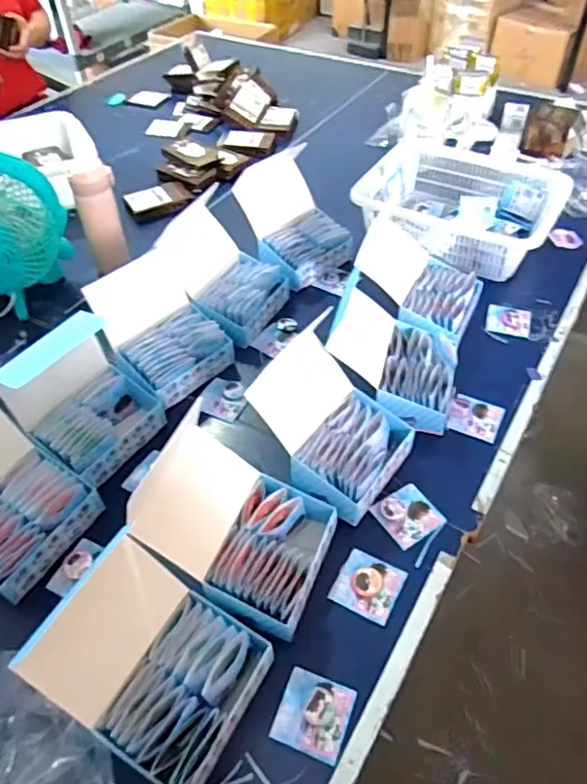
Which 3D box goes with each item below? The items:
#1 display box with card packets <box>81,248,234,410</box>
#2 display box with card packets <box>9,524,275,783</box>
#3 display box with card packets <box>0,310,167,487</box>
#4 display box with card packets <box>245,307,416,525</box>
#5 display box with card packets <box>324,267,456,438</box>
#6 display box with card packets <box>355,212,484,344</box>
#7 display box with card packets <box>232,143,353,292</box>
[{"bbox_3d":[-0.193,-0.093,0.841,0.152,0.146,0.161,34,58,27],"label":"display box with card packets"},{"bbox_3d":[-0.132,0.253,0.536,0.178,0.119,0.146,24,54,21],"label":"display box with card packets"},{"bbox_3d":[-0.266,0.007,0.734,0.122,0.153,0.154,30,56,25],"label":"display box with card packets"},{"bbox_3d":[0.048,0.040,0.718,0.177,0.139,0.163,29,55,24],"label":"display box with card packets"},{"bbox_3d":[0.142,-0.046,0.806,0.179,0.129,0.167,15,51,14],"label":"display box with card packets"},{"bbox_3d":[0.205,-0.184,0.910,0.194,0.147,0.166,27,55,23],"label":"display box with card packets"},{"bbox_3d":[-0.002,-0.307,1.028,0.164,0.152,0.187,-32,55,-24],"label":"display box with card packets"}]

